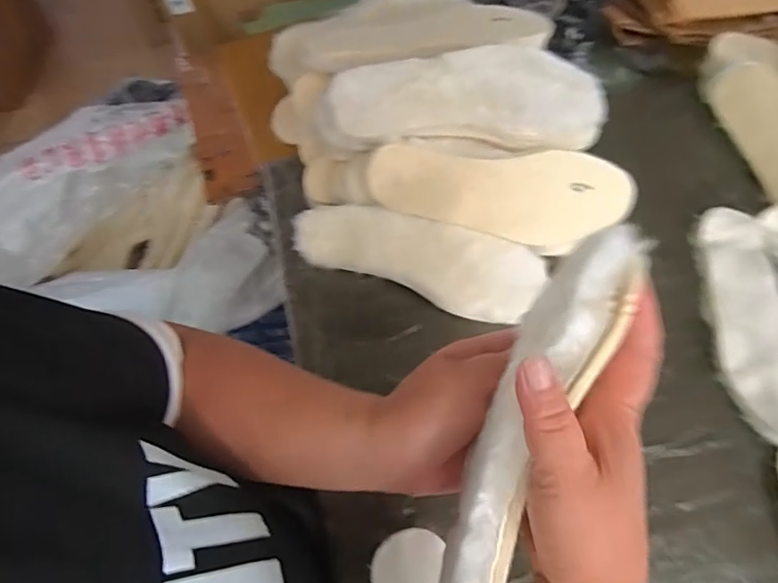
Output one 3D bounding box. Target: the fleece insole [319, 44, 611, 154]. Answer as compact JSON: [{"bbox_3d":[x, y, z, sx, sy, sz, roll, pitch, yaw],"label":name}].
[{"bbox_3d":[0.082,-0.192,0.519,0.284,0.043,0.099,-4,96,0],"label":"fleece insole"}]

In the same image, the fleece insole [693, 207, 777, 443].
[{"bbox_3d":[0.365,0.025,0.498,0.092,0.017,0.258,4,57,9],"label":"fleece insole"}]

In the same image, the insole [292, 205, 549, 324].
[{"bbox_3d":[0.027,-0.037,0.533,0.259,0.024,0.085,18,87,9],"label":"insole"}]

